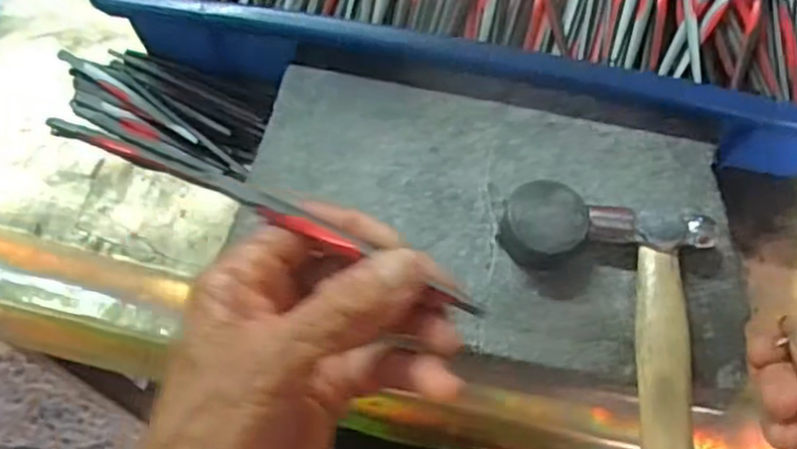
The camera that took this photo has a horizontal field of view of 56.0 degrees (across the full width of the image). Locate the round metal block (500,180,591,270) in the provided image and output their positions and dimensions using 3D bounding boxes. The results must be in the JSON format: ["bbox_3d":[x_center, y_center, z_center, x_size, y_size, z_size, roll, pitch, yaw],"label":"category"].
[{"bbox_3d":[0.067,0.000,0.352,0.038,0.021,0.037,1,67,-2],"label":"round metal block"}]

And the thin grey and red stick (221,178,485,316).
[{"bbox_3d":[-0.016,0.007,0.244,0.097,0.007,0.008,27,69,4],"label":"thin grey and red stick"}]

